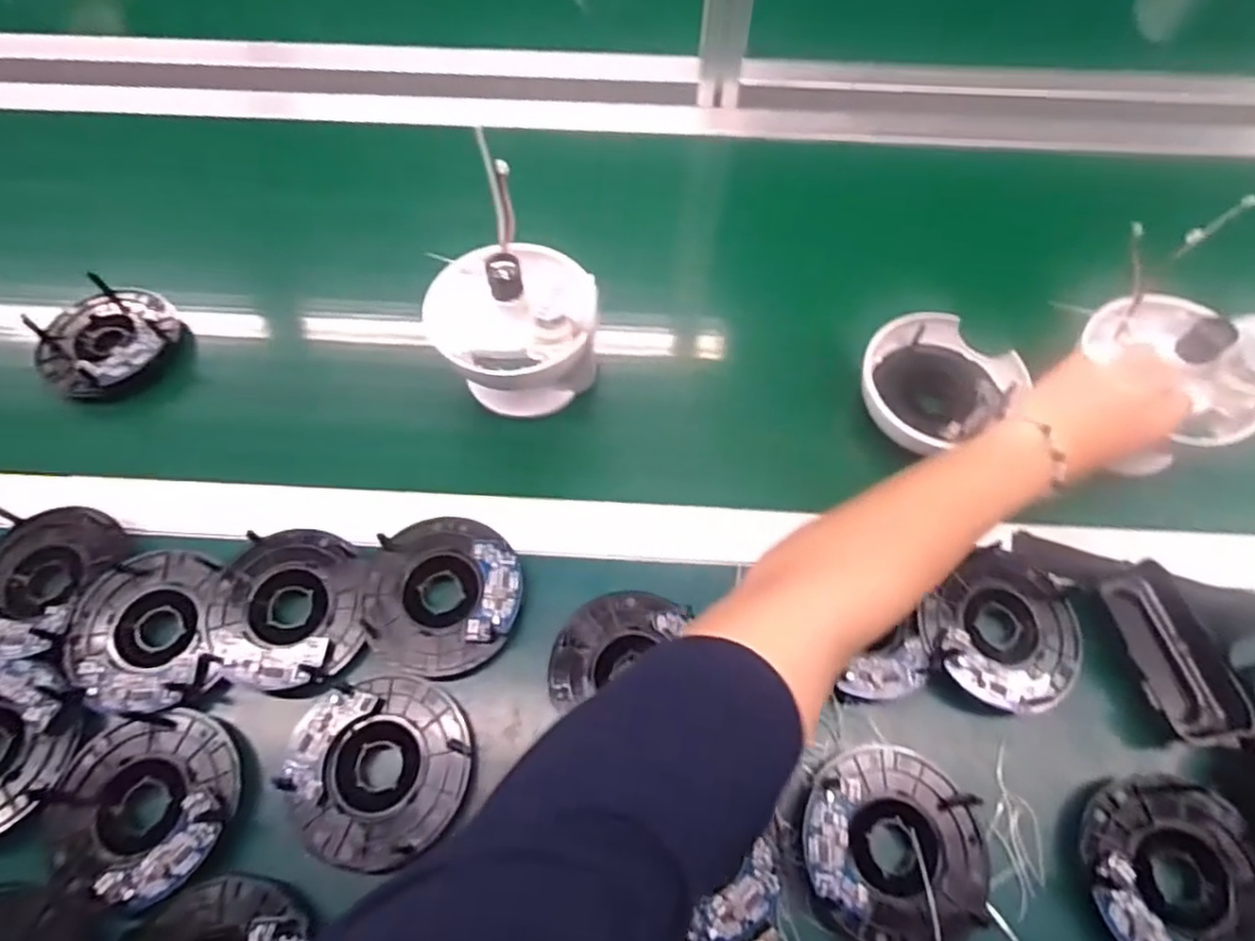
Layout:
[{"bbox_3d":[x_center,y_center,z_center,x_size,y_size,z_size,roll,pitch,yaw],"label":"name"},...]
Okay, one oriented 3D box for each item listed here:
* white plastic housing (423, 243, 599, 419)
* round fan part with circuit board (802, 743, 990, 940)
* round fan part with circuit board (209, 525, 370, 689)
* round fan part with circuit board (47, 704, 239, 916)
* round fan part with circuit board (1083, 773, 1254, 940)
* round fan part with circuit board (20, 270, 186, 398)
[{"bbox_3d":[-0.086,-0.108,0.506,0.110,0.106,0.116,0,65,0],"label":"white plastic housing"},{"bbox_3d":[0.150,0.212,0.388,0.100,0.025,0.099,0,65,0],"label":"round fan part with circuit board"},{"bbox_3d":[-0.219,0.086,0.440,0.093,0.009,0.102,-10,66,-5],"label":"round fan part with circuit board"},{"bbox_3d":[-0.277,0.189,0.392,0.100,0.022,0.096,0,65,0],"label":"round fan part with circuit board"},{"bbox_3d":[0.305,0.226,0.383,0.094,0.026,0.100,0,65,0],"label":"round fan part with circuit board"},{"bbox_3d":[-0.416,-0.108,0.547,0.095,0.039,0.102,0,65,0],"label":"round fan part with circuit board"}]

